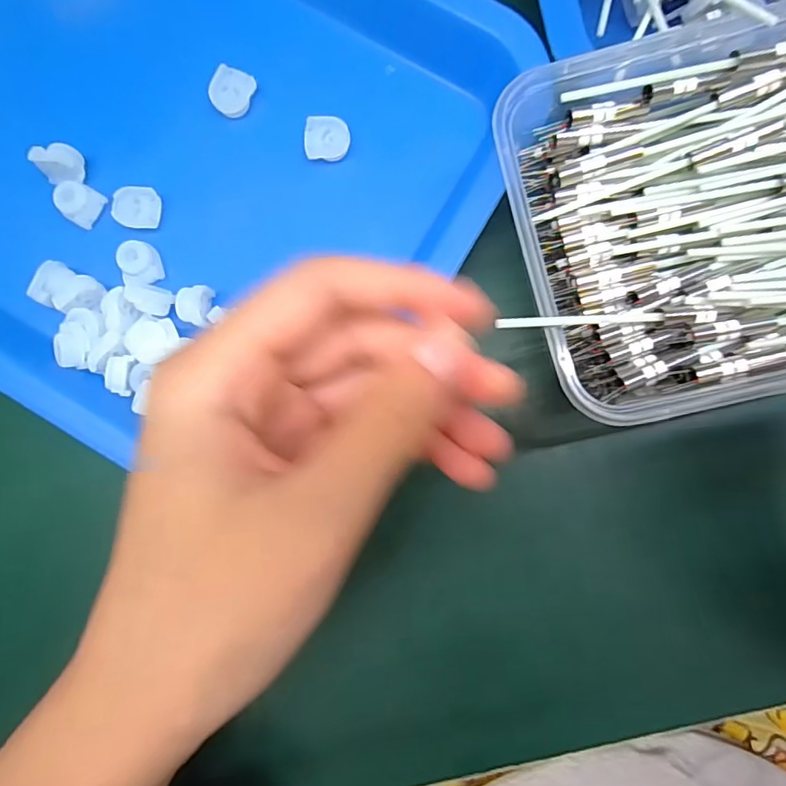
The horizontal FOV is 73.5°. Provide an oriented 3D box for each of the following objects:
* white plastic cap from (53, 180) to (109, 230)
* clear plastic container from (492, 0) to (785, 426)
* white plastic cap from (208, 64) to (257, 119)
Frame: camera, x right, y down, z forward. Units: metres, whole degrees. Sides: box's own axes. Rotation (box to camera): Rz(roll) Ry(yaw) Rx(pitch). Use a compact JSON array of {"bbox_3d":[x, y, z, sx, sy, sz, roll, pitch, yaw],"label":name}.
[{"bbox_3d":[-0.134,-0.082,0.225,0.016,0.009,0.016,0,86,2],"label":"white plastic cap"},{"bbox_3d":[0.121,-0.067,0.180,0.166,0.049,0.127,-14,85,1],"label":"clear plastic container"},{"bbox_3d":[-0.069,-0.130,0.226,0.017,0.005,0.020,28,95,-25],"label":"white plastic cap"}]

